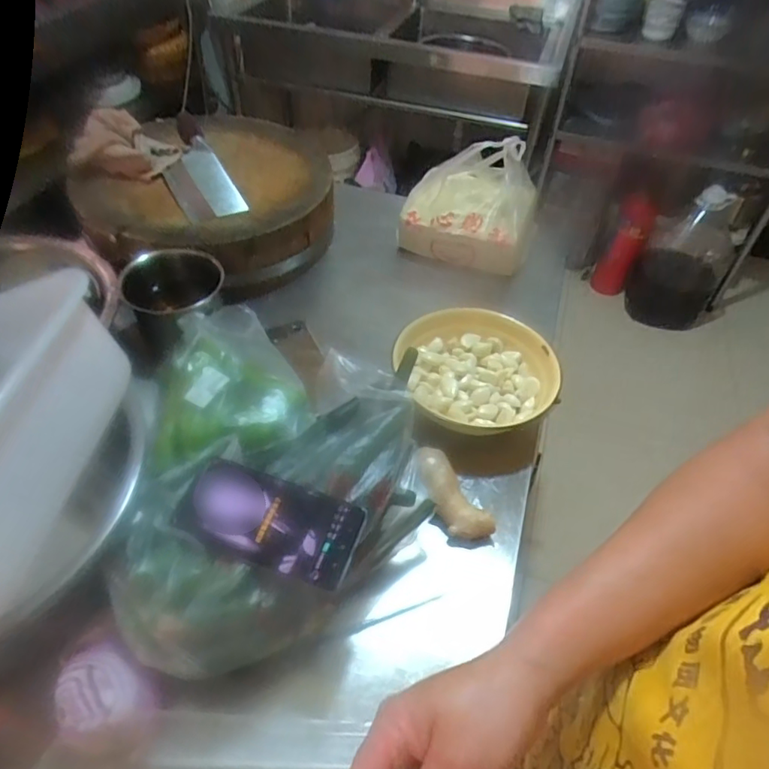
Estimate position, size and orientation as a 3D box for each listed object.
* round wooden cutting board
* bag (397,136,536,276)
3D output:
[{"bbox_3d":[-0.283,-0.289,0.909,0.362,0.118,0.391,2,48,-2],"label":"round wooden cutting board"},{"bbox_3d":[0.148,-0.314,0.943,0.214,0.179,0.134,15,49,9],"label":"bag"}]

